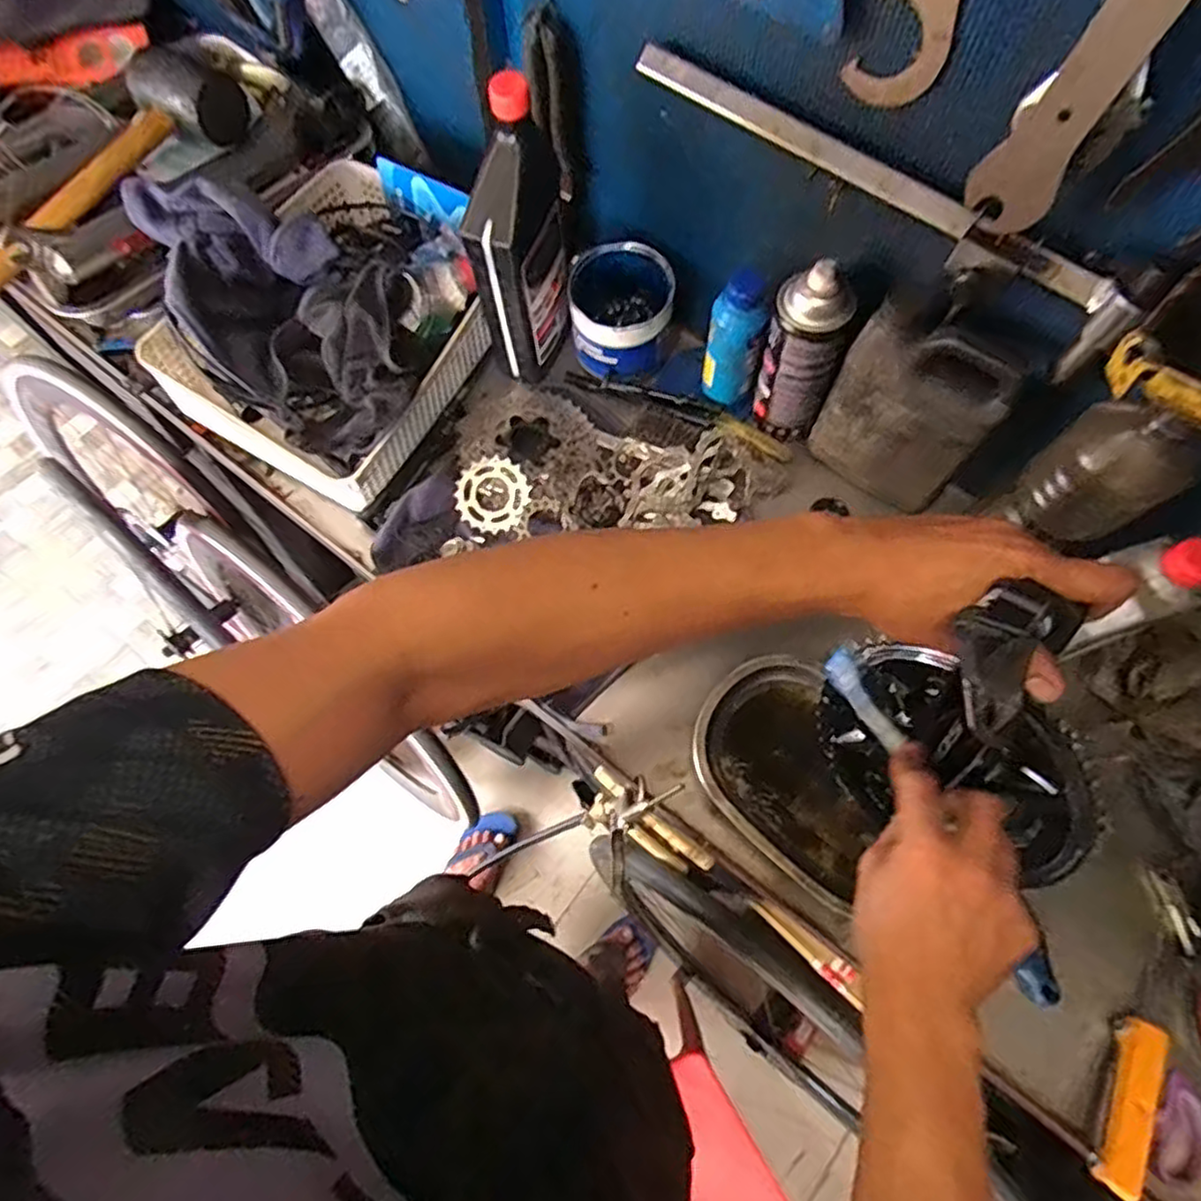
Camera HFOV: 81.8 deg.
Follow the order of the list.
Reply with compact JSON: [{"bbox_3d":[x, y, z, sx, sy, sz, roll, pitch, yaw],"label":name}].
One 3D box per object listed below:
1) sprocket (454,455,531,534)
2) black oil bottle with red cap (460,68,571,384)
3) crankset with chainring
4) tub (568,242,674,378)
[{"bbox_3d":[-0.105,-0.104,0.678,0.069,0.006,0.072,0,96,-2],"label":"sprocket"},{"bbox_3d":[-0.070,-0.317,0.622,0.050,0.244,0.097,21,71,9],"label":"black oil bottle with red cap"},{"bbox_3d":[0.239,0.091,0.434,0.172,0.302,0.082,31,72,12],"label":"crankset with chainring"},{"bbox_3d":[0.021,-0.291,0.701,0.097,0.090,0.101,0,69,1],"label":"tub"}]

